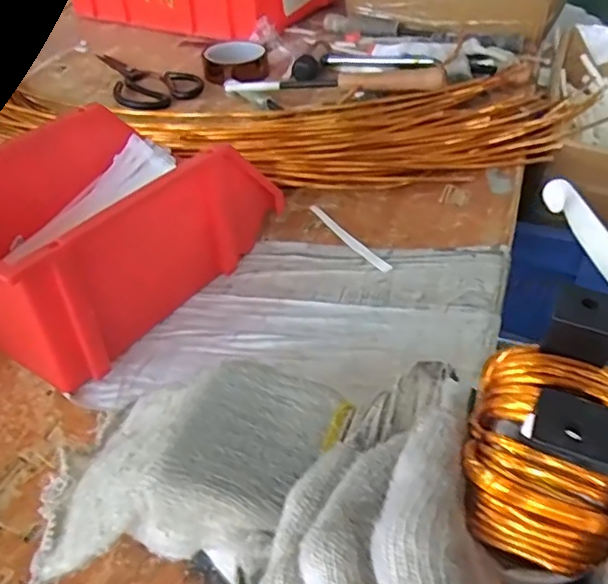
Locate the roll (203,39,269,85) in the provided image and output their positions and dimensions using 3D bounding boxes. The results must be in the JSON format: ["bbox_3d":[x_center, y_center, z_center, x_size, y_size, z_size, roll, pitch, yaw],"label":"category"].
[{"bbox_3d":[-0.096,-0.323,0.842,0.086,0.039,0.086,-6,40,-5],"label":"roll"}]

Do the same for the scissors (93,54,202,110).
[{"bbox_3d":[-0.221,-0.313,0.852,0.117,0.016,0.230,-15,42,-15],"label":"scissors"}]

